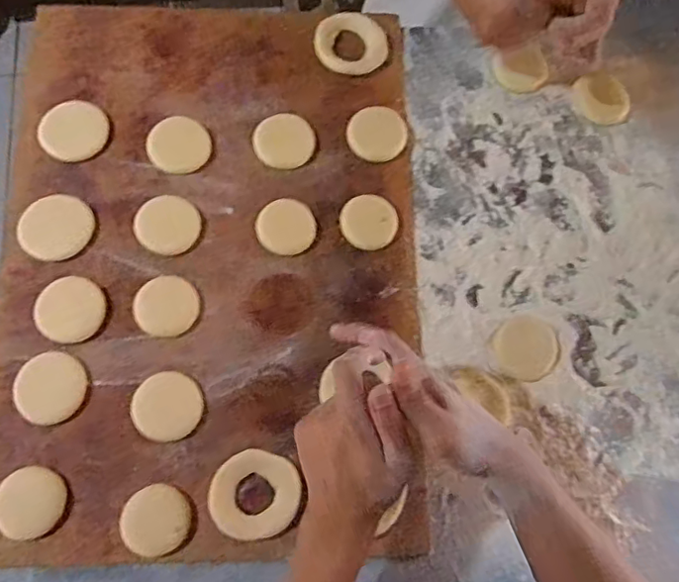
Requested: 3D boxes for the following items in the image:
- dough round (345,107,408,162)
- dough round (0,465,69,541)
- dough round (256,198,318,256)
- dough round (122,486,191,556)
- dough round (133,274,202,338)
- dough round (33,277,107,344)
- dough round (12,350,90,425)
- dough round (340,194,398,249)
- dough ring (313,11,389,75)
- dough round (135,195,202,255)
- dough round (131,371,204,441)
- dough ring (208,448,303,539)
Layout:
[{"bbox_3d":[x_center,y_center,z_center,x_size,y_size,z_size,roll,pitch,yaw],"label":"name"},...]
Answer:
[{"bbox_3d":[0.044,-0.177,0.648,0.065,0.017,0.060,1,73,-2],"label":"dough round"},{"bbox_3d":[-0.283,0.193,0.524,0.063,0.010,0.060,1,73,-2],"label":"dough round"},{"bbox_3d":[-0.056,-0.068,0.614,0.061,0.011,0.060,1,73,-2],"label":"dough round"},{"bbox_3d":[-0.168,0.208,0.524,0.061,0.010,0.058,1,73,-2],"label":"dough round"},{"bbox_3d":[-0.176,0.015,0.586,0.064,0.007,0.062,1,73,-2],"label":"dough round"},{"bbox_3d":[-0.271,0.018,0.579,0.067,0.009,0.066,1,73,-2],"label":"dough round"},{"bbox_3d":[-0.279,0.093,0.556,0.068,0.008,0.064,1,73,-2],"label":"dough round"},{"bbox_3d":[0.032,-0.075,0.624,0.060,0.008,0.063,1,73,-2],"label":"dough round"},{"bbox_3d":[0.014,-0.290,0.674,0.085,0.027,0.065,-1,74,-3],"label":"dough ring"},{"bbox_3d":[-0.181,-0.070,0.609,0.065,0.010,0.066,1,73,-2],"label":"dough round"},{"bbox_3d":[-0.167,0.111,0.558,0.067,0.004,0.064,1,73,-2],"label":"dough round"},{"bbox_3d":[-0.077,0.187,0.531,0.081,0.005,0.075,1,73,-2],"label":"dough ring"}]

